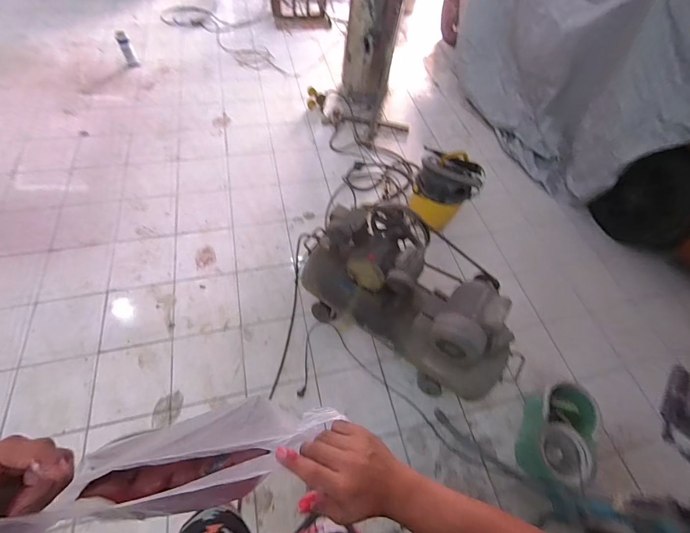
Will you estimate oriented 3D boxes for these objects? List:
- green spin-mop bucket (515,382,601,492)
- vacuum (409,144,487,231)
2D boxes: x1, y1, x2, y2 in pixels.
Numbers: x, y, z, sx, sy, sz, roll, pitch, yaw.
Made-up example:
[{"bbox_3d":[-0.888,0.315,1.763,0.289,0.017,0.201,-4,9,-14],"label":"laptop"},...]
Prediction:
[{"bbox_3d":[0.850,0.673,1.293,0.258,0.187,0.400,28,59,14],"label":"green spin-mop bucket"},{"bbox_3d":[0.516,-0.380,1.757,0.335,0.423,0.308,3,59,-4],"label":"vacuum"}]

